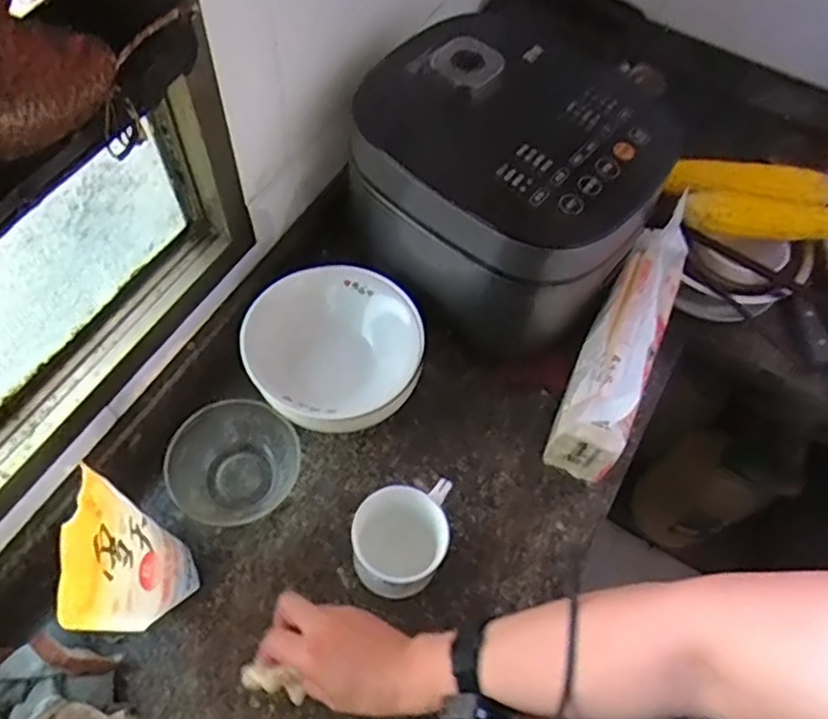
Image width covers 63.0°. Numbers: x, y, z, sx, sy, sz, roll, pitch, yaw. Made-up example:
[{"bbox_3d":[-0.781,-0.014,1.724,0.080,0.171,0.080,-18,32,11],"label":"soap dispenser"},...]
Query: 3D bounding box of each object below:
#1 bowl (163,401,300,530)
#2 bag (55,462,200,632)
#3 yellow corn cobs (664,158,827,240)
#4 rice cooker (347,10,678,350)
[{"bbox_3d":[-0.175,0.101,0.653,0.107,0.058,0.115,2,61,-3],"label":"bowl"},{"bbox_3d":[-0.219,0.163,0.542,0.049,0.189,0.109,-8,62,-8],"label":"bag"},{"bbox_3d":[0.392,-0.181,0.771,0.202,0.038,0.094,-1,61,-5],"label":"yellow corn cobs"},{"bbox_3d":[0.095,-0.182,0.687,0.261,0.215,0.238,36,65,15],"label":"rice cooker"}]

